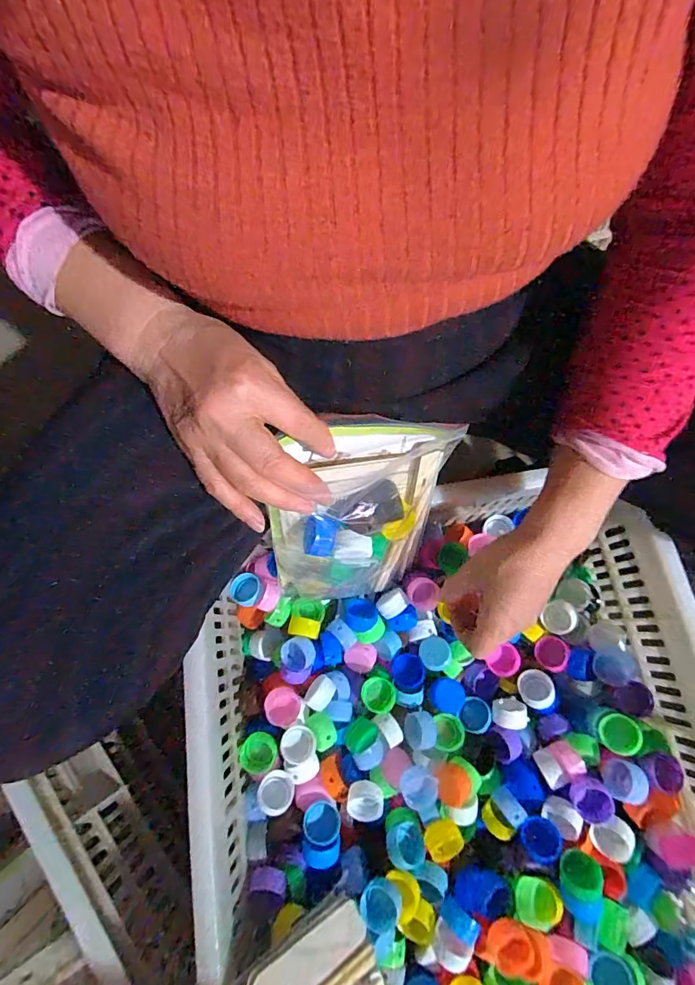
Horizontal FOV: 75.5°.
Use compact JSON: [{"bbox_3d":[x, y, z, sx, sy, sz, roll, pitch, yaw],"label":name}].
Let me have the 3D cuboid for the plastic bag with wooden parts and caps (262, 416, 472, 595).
[{"bbox_3d":[0.002,0.033,0.379,0.129,0.223,0.048,4,39,-4],"label":"plastic bag with wooden parts and caps"}]

